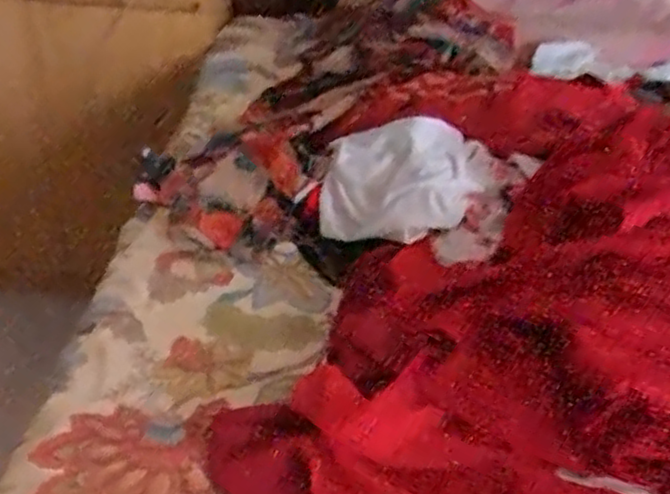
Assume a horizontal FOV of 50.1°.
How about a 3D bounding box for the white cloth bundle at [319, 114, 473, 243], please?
[{"bbox_3d":[0.070,-0.072,0.762,0.170,0.088,0.157,11,39,8],"label":"white cloth bundle"}]

